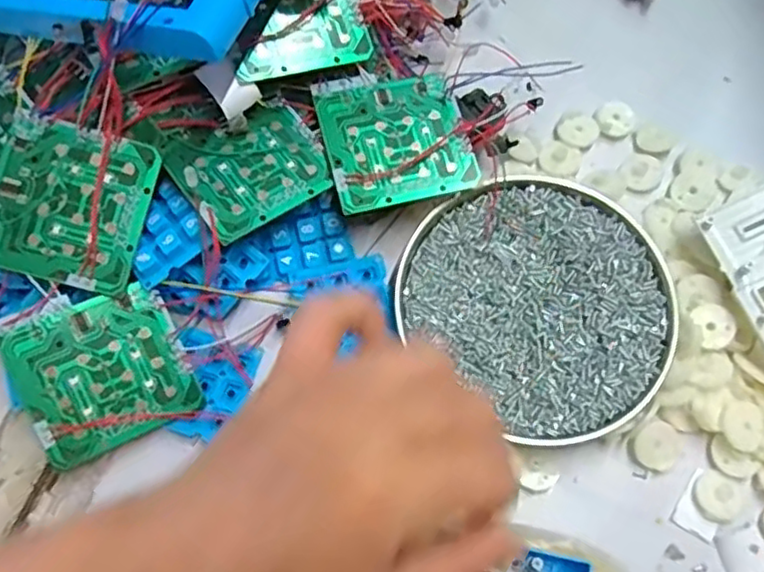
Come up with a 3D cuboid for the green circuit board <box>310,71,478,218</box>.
[{"bbox_3d":[0.007,-0.076,0.345,0.071,0.004,0.071,-14,74,-8],"label":"green circuit board"}]

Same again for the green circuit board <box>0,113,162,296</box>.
[{"bbox_3d":[-0.146,-0.038,0.310,0.071,0.005,0.071,16,84,-9],"label":"green circuit board"}]

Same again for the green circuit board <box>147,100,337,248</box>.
[{"bbox_3d":[-0.064,-0.059,0.328,0.071,0.009,0.061,-26,72,-22],"label":"green circuit board"}]

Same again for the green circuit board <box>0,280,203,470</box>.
[{"bbox_3d":[-0.131,0.038,0.315,0.072,0.007,0.072,-23,93,-19],"label":"green circuit board"}]

